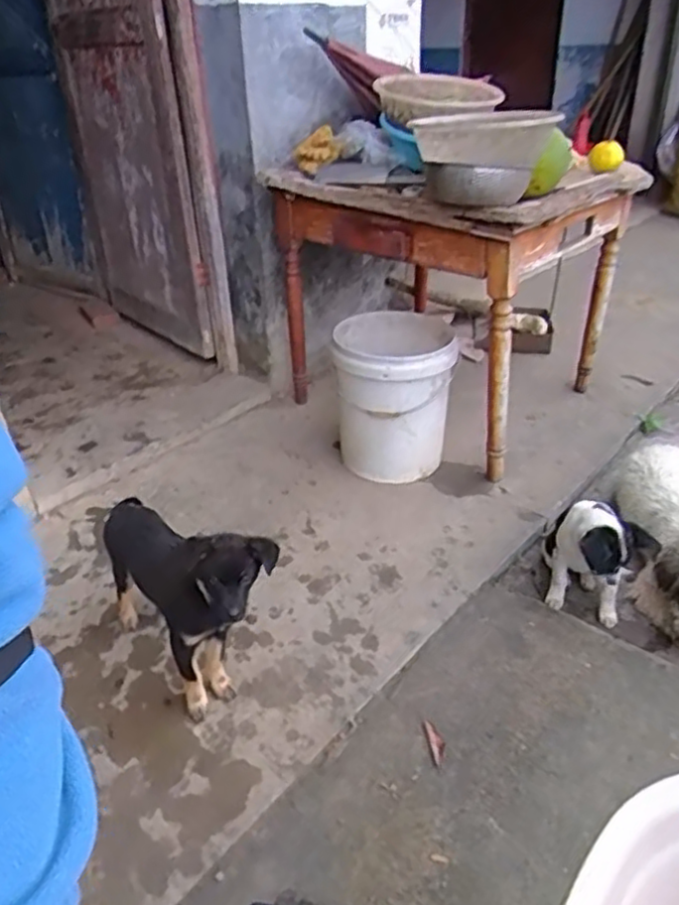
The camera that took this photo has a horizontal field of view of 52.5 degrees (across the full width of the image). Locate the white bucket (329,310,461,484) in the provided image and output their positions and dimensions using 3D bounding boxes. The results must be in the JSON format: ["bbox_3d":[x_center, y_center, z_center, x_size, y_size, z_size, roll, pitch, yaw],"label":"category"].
[{"bbox_3d":[0.147,-0.143,1.867,0.316,0.369,0.337,-1,32,1],"label":"white bucket"}]

